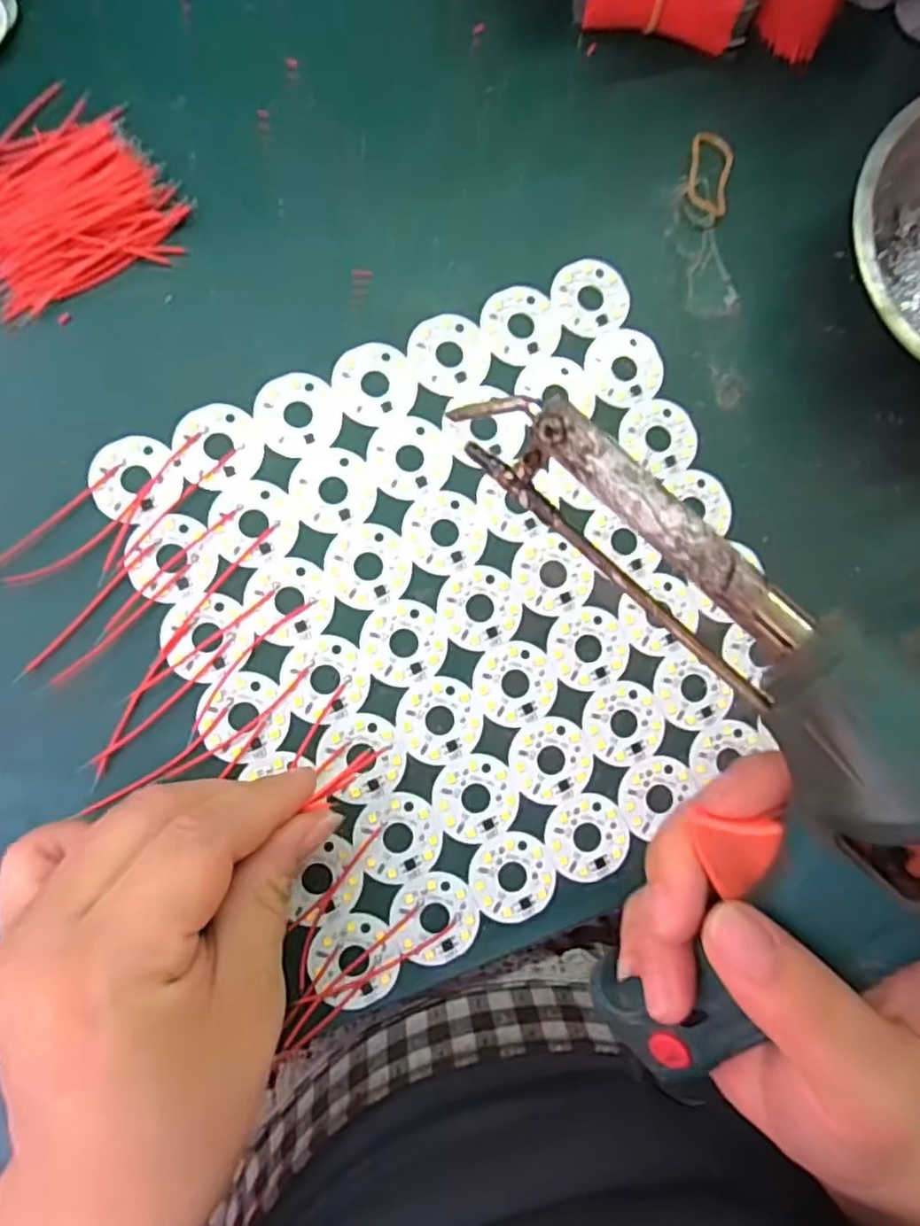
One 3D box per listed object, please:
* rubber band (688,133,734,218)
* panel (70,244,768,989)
[{"bbox_3d":[0.101,-0.178,0.282,0.019,0.006,0.031,13,84,-6],"label":"rubber band"},{"bbox_3d":[0.007,-0.002,0.255,0.203,0.004,0.205,-25,88,-8],"label":"panel"}]

